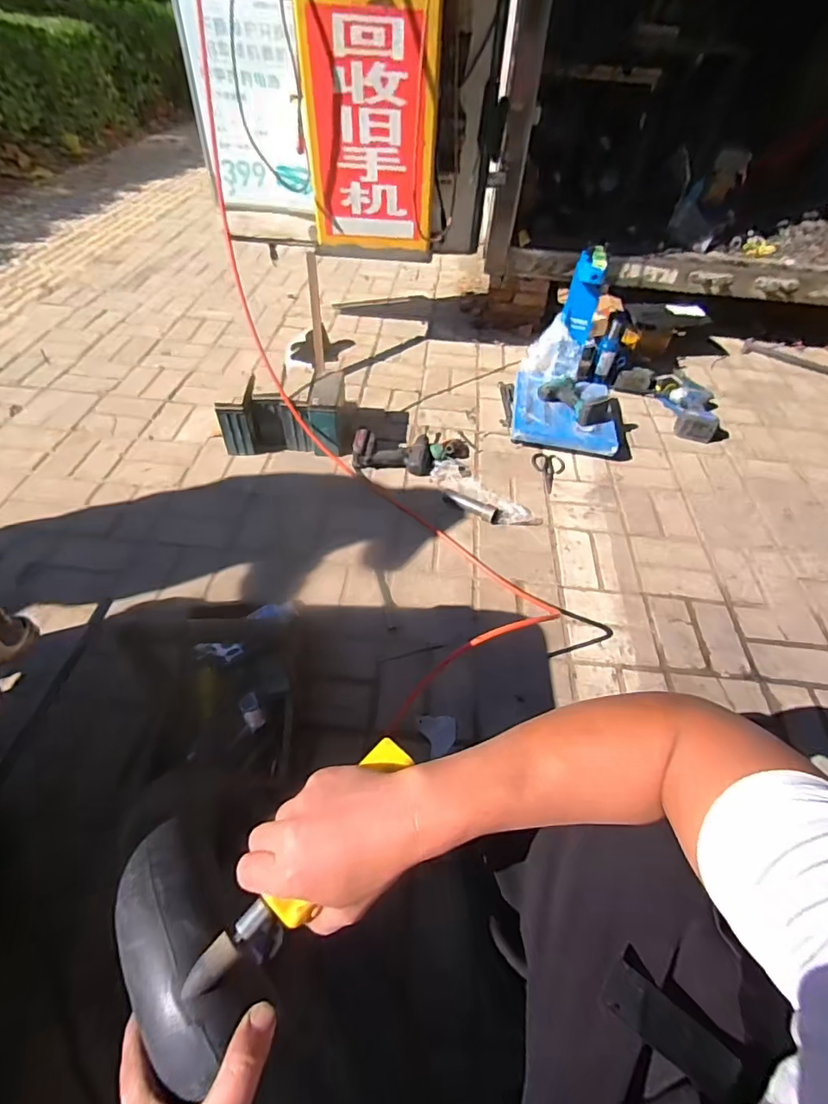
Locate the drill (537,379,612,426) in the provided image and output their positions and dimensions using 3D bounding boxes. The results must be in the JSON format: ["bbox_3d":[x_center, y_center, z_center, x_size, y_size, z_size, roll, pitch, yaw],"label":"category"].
[{"bbox_3d":[0.499,-0.466,1.509,0.141,0.080,0.217,-19,52,-19],"label":"drill"}]

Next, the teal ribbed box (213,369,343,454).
[{"bbox_3d":[-0.357,-0.414,1.422,0.345,0.173,0.237,2,50,-3],"label":"teal ribbed box"}]

